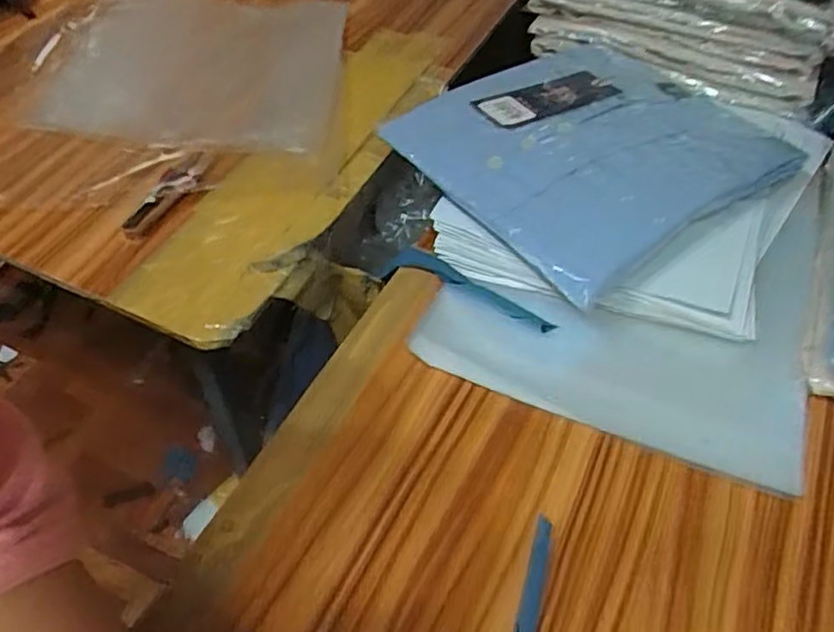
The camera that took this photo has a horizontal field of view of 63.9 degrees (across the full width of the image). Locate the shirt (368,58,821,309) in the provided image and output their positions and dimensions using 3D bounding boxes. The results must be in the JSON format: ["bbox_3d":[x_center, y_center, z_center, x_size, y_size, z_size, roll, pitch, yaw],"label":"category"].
[{"bbox_3d":[0.129,-0.130,0.493,0.242,0.033,0.205,-31,59,-25],"label":"shirt"}]

